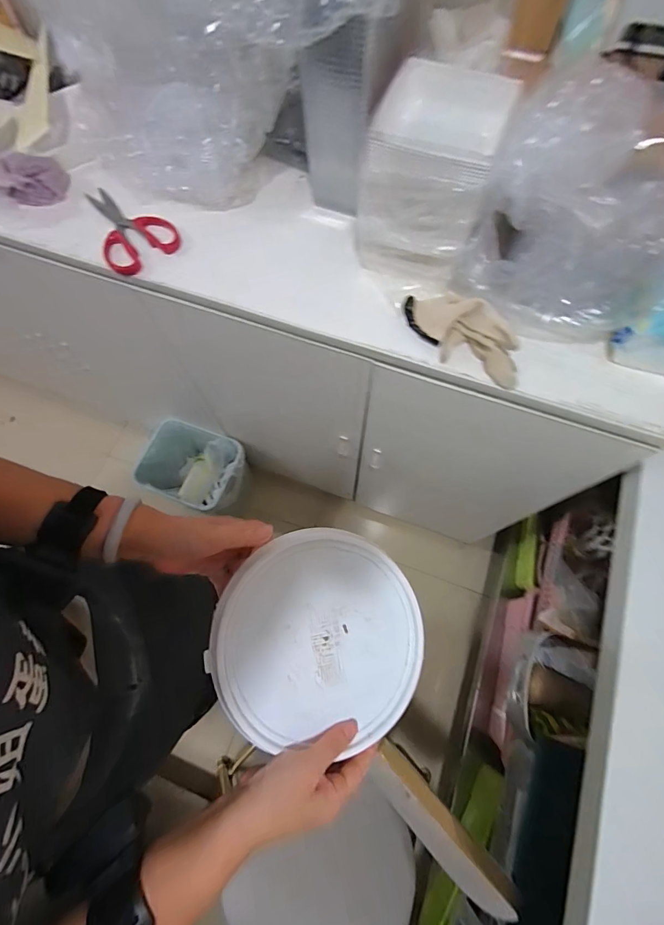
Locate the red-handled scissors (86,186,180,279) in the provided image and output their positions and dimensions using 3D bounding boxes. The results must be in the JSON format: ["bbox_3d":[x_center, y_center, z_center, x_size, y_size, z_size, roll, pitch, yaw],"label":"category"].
[{"bbox_3d":[-0.313,-0.356,0.591,0.107,0.018,0.184,-38,74,-12],"label":"red-handled scissors"}]

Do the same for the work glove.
[{"bbox_3d":[0.165,-0.161,0.486,0.164,0.056,0.049,41,76,14],"label":"work glove"}]

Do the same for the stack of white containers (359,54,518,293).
[{"bbox_3d":[0.119,-0.338,0.488,0.144,0.169,0.163,17,72,7],"label":"stack of white containers"}]

